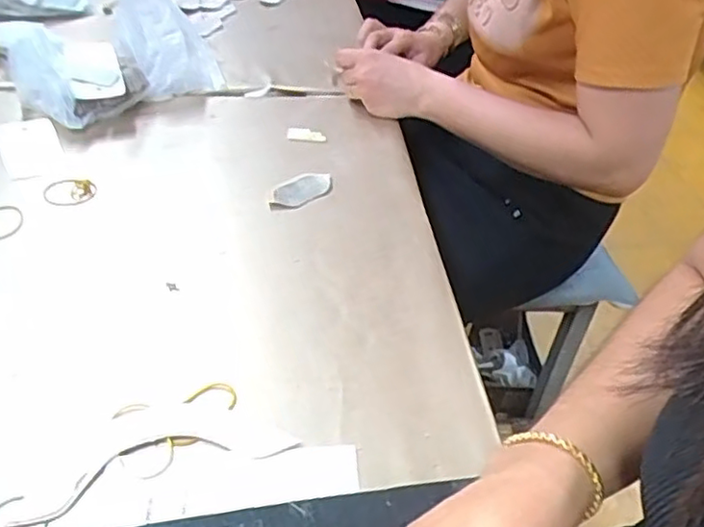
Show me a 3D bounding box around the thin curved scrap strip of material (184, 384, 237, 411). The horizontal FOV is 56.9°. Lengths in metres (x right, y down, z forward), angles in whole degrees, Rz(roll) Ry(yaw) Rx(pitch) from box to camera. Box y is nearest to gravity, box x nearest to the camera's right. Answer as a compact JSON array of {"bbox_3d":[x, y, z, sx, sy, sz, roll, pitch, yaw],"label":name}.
[{"bbox_3d":[-0.094,0.088,0.436,0.033,0.004,0.020,6,41,0],"label":"thin curved scrap strip of material"}]

